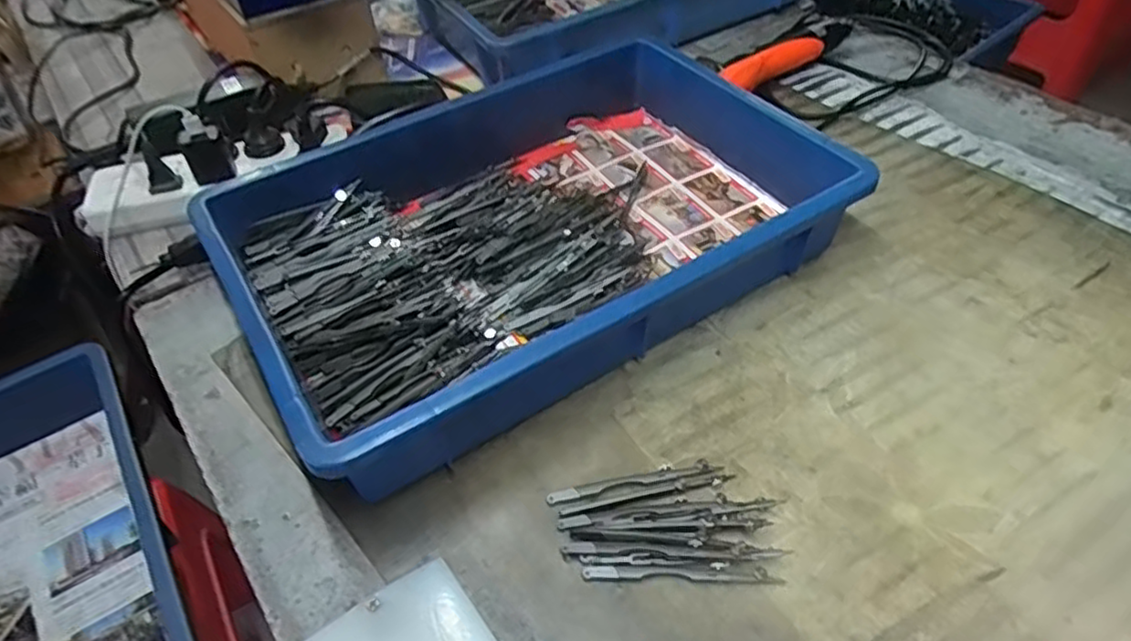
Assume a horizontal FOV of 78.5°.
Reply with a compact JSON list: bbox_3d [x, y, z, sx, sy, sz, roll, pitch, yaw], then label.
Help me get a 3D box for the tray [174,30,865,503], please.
[{"bbox_3d":[-0.026,-0.075,0.532,0.420,0.080,0.288,-28,51,-19],"label":"tray"}]

